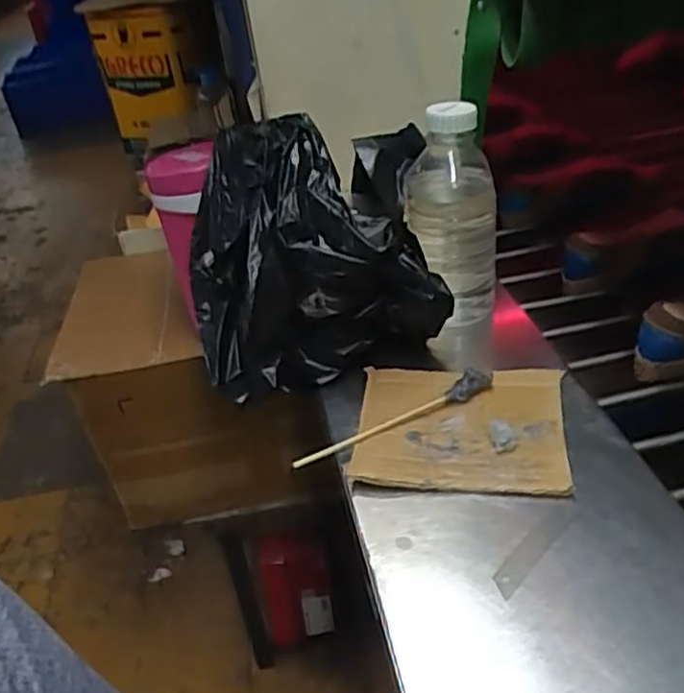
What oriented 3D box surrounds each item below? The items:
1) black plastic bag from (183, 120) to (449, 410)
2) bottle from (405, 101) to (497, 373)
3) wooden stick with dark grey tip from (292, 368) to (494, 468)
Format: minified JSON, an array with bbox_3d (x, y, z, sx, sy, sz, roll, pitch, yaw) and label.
[{"bbox_3d":[-0.024,-0.088,0.664,0.244,0.210,0.148,-14,35,-9],"label":"black plastic bag"},{"bbox_3d":[0.118,-0.097,0.748,0.091,0.308,0.084,-3,35,7],"label":"bottle"},{"bbox_3d":[0.050,0.059,0.605,0.201,0.017,0.016,-20,37,-18],"label":"wooden stick with dark grey tip"}]

